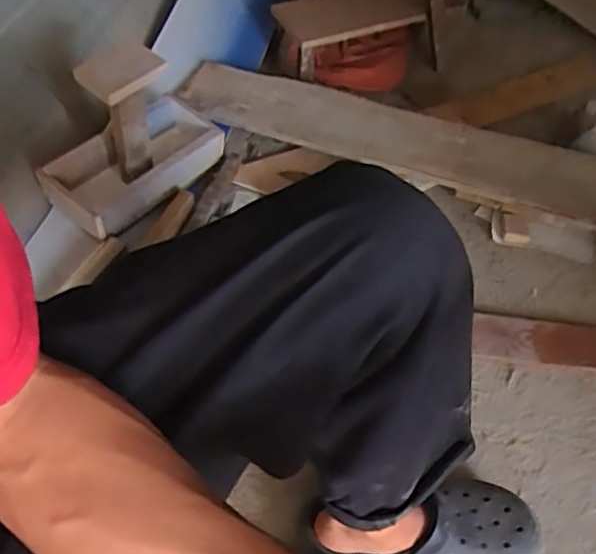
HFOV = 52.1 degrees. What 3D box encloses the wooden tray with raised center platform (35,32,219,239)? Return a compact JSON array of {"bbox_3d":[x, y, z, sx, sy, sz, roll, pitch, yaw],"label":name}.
[{"bbox_3d":[-0.263,-0.234,0.949,0.139,0.252,0.274,29,55,19],"label":"wooden tray with raised center platform"}]

